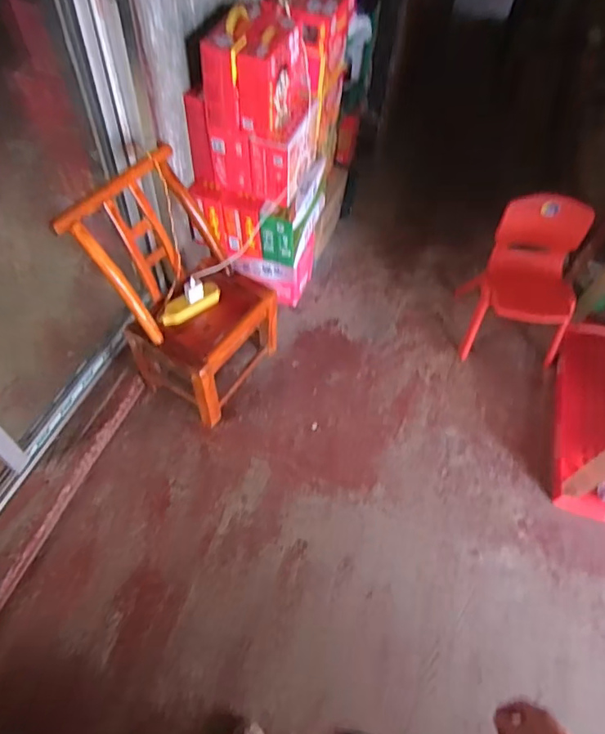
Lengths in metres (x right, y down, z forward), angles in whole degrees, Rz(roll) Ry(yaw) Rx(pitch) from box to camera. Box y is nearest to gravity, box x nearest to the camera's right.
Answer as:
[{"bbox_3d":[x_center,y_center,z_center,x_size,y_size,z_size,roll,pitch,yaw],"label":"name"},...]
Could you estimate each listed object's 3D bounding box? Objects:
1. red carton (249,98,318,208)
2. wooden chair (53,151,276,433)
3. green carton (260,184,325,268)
[{"bbox_3d":[-0.048,-0.658,1.487,0.126,0.185,0.268,20,57,9],"label":"red carton"},{"bbox_3d":[-0.356,-0.229,1.480,0.452,0.683,0.431,29,59,14],"label":"wooden chair"},{"bbox_3d":[-0.022,-0.518,1.647,0.112,0.204,0.337,20,57,9],"label":"green carton"}]

